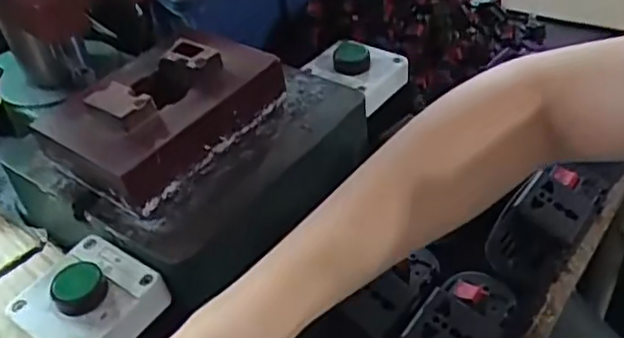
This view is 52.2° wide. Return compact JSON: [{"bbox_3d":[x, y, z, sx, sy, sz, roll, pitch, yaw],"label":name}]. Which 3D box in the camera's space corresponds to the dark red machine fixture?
[{"bbox_3d":[-0.094,-0.042,0.418,0.088,0.043,0.144,26,51,32],"label":"dark red machine fixture"}]

